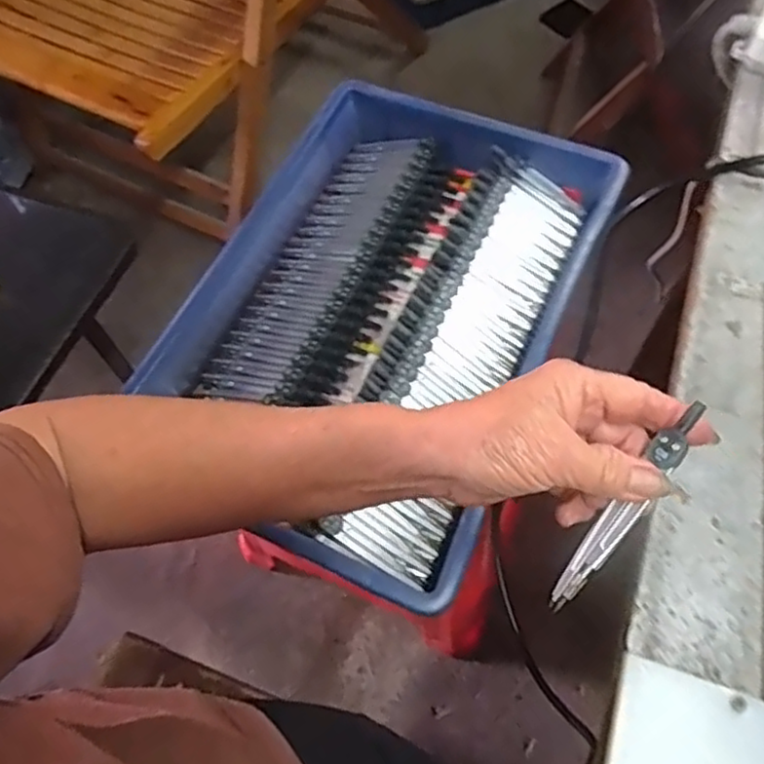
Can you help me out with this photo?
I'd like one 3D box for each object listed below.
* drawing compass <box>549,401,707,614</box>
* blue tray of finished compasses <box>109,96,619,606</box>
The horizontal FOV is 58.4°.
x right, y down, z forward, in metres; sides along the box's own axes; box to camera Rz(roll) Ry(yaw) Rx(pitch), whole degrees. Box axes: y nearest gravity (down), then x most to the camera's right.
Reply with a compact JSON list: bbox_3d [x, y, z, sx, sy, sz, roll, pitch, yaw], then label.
[{"bbox_3d":[0.112,0.058,0.310,0.014,0.005,0.112,36,94,14],"label":"drawing compass"},{"bbox_3d":[0.003,-0.061,0.587,0.285,0.084,0.433,22,66,14],"label":"blue tray of finished compasses"}]

